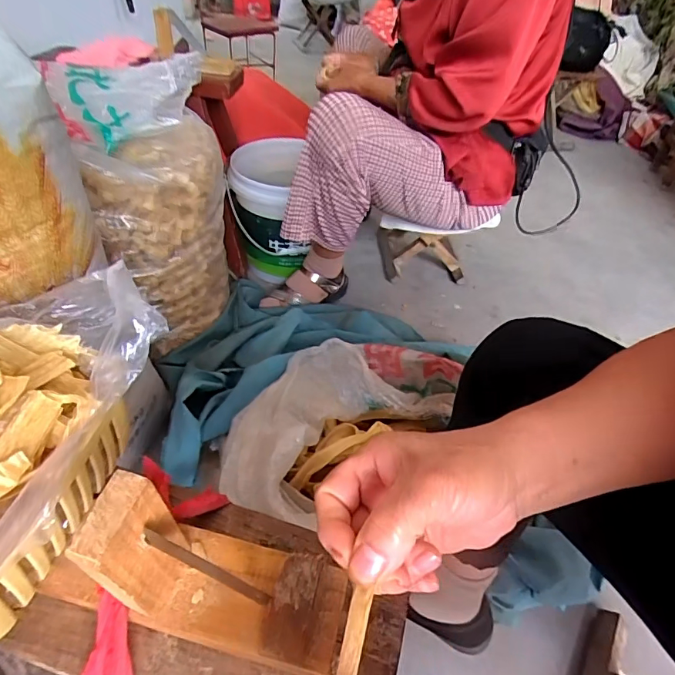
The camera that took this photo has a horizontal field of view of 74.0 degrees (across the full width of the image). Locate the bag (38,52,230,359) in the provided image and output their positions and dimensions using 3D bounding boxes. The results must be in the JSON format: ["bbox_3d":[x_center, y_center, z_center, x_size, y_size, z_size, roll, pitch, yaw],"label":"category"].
[{"bbox_3d":[-0.302,-0.231,0.792,0.230,0.392,0.256,-19,49,-23],"label":"bag"}]

